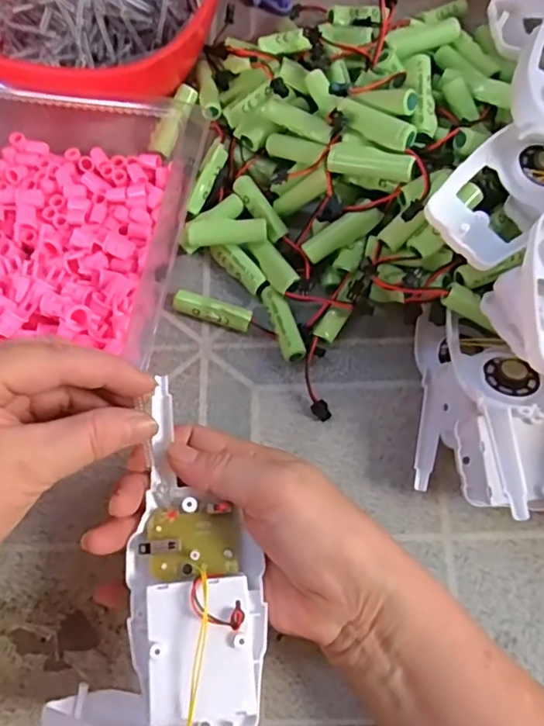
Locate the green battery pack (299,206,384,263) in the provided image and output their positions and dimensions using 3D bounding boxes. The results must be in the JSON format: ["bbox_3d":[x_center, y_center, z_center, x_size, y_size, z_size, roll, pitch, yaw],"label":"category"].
[{"bbox_3d":[0.042,-0.080,0.351,0.050,0.009,0.014,-29,71,13],"label":"green battery pack"}]

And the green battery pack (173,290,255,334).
[{"bbox_3d":[-0.038,-0.033,0.367,0.051,0.015,0.014,19,72,8],"label":"green battery pack"}]

